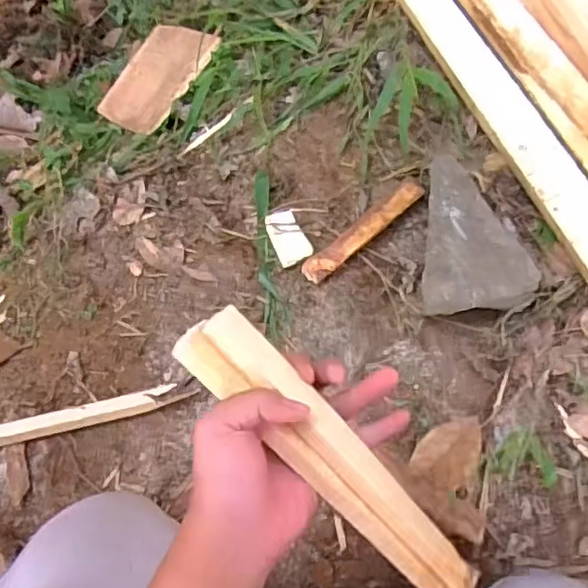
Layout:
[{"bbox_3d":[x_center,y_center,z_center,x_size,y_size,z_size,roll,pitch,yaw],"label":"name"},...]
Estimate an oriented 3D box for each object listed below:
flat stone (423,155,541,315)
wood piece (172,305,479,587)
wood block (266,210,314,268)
[{"bbox_3d":[0.199,-0.064,0.686,0.118,0.048,0.168,-2,82,11],"label":"flat stone"},{"bbox_3d":[0.040,0.127,0.417,0.295,0.022,0.047,46,70,4],"label":"wood piece"},{"bbox_3d":[-0.008,-0.070,0.765,0.040,0.004,0.068,-25,78,1],"label":"wood block"}]

